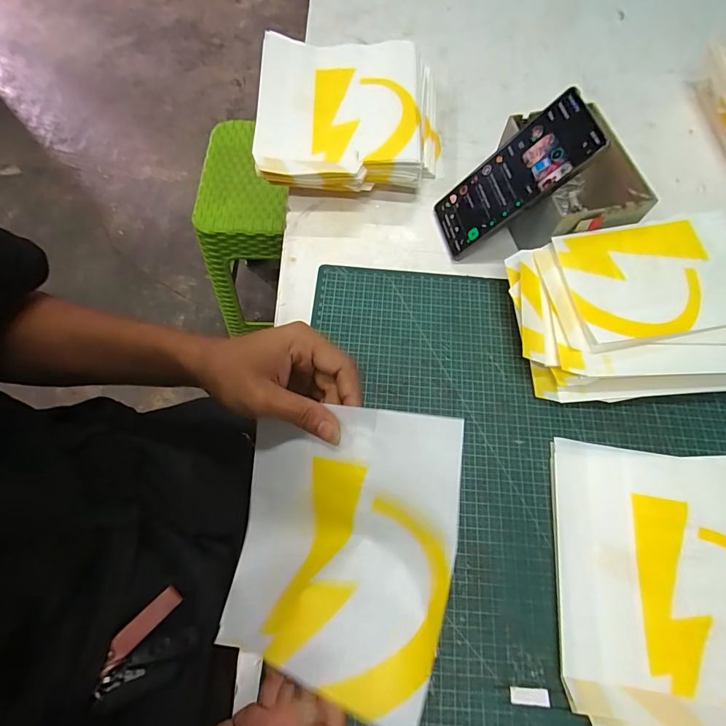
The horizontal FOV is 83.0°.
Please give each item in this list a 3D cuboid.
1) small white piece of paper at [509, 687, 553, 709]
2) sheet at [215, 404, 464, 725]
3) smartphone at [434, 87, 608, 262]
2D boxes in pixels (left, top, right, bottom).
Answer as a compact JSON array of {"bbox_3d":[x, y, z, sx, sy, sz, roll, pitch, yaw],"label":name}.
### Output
[{"bbox_3d":[0.120,0.240,0.294,0.028,0.004,0.011,4,66,0],"label":"small white piece of paper"},{"bbox_3d":[-0.025,0.119,0.275,0.171,0.027,0.175,0,76,37],"label":"sheet"},{"bbox_3d":[0.140,-0.173,0.395,0.007,0.159,0.069,9,57,-44],"label":"smartphone"}]

